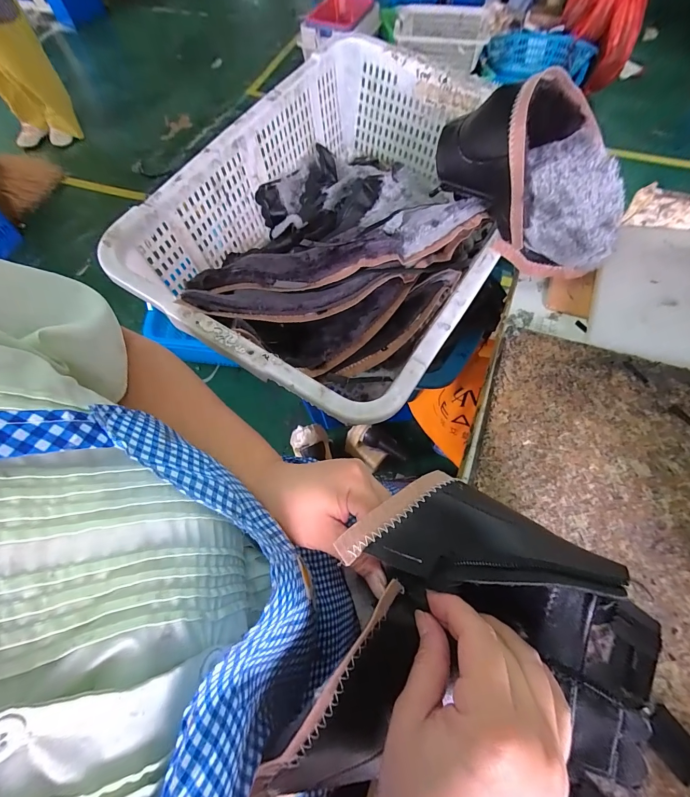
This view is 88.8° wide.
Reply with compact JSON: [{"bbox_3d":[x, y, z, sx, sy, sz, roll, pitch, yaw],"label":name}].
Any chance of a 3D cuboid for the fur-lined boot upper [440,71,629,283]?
[{"bbox_3d":[0.235,-0.264,0.415,0.207,0.138,0.185,-10,63,-2],"label":"fur-lined boot upper"}]

